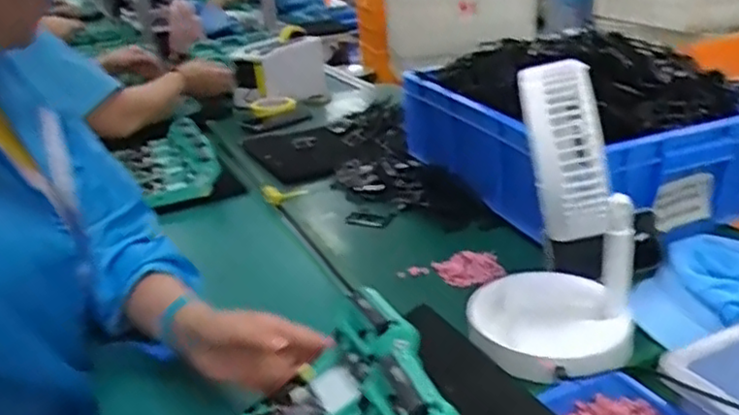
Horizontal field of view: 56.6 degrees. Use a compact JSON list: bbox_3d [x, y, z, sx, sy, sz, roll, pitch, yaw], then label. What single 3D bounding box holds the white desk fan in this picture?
[{"bbox_3d":[0.173,0.006,0.659,0.155,0.279,0.168,0,24,13],"label":"white desk fan"}]

